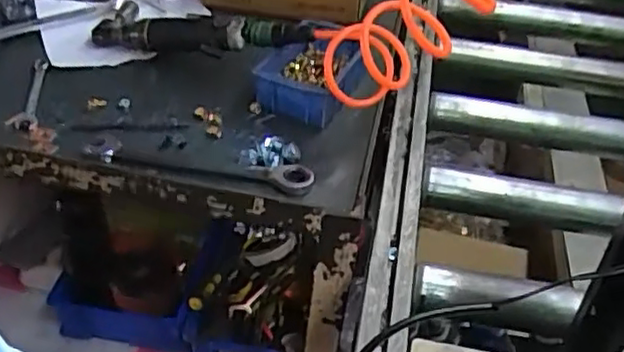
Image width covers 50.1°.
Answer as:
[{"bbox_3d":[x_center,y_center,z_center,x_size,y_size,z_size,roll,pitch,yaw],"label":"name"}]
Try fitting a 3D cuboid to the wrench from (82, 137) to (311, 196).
[{"bbox_3d":[-0.114,-0.011,0.674,0.231,0.021,0.037,8,41,3],"label":"wrench"}]

